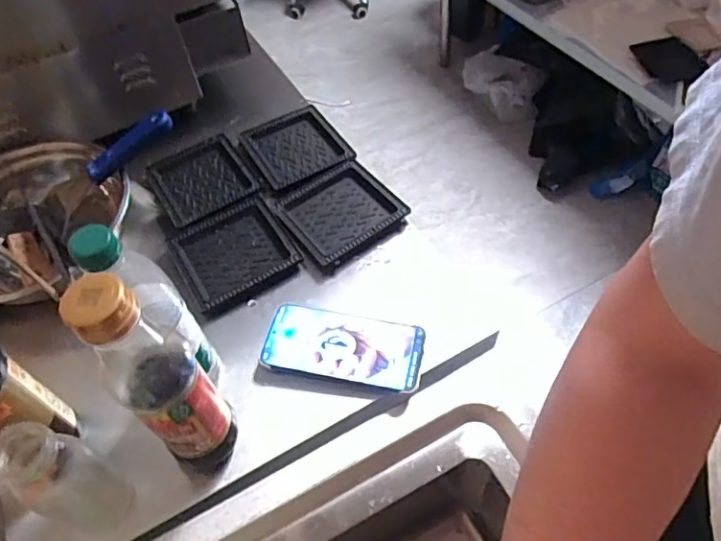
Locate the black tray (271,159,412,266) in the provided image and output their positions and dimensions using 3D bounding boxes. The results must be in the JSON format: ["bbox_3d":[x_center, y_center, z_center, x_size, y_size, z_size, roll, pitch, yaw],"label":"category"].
[{"bbox_3d":[-0.023,-0.078,0.700,0.134,0.024,0.136,-30,57,-16],"label":"black tray"}]

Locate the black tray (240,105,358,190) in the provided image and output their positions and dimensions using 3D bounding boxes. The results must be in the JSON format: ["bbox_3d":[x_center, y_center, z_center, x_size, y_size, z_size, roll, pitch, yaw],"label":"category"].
[{"bbox_3d":[-0.091,-0.177,0.780,0.125,0.017,0.142,-25,55,-13],"label":"black tray"}]

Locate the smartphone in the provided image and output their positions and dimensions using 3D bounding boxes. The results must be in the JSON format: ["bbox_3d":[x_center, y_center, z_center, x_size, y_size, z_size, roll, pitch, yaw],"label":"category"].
[{"bbox_3d":[-0.018,0.078,0.573,0.164,0.009,0.074,9,55,11],"label":"smartphone"}]

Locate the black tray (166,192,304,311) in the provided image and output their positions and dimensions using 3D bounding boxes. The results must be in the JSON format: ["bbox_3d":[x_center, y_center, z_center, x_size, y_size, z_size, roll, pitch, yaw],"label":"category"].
[{"bbox_3d":[-0.156,-0.027,0.674,0.132,0.015,0.138,-27,56,-14],"label":"black tray"}]

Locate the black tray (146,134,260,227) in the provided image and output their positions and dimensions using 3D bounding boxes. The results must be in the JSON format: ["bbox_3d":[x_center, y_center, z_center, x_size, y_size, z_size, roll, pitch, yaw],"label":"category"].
[{"bbox_3d":[-0.218,-0.128,0.753,0.123,0.013,0.140,-28,56,-15],"label":"black tray"}]

